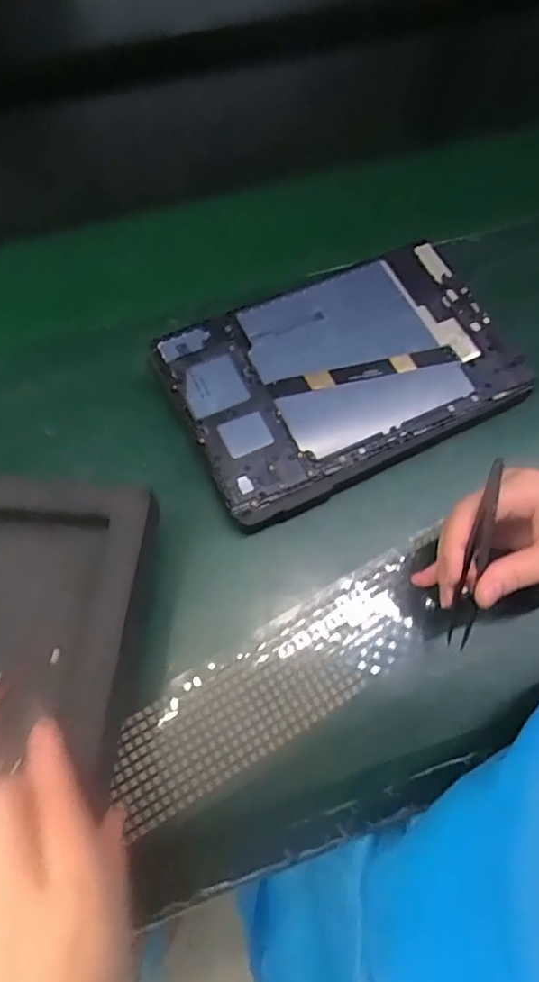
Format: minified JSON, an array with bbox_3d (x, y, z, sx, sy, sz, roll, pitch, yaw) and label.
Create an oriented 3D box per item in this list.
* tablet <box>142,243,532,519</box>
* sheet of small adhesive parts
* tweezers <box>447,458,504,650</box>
[{"bbox_3d":[0.052,-0.089,0.390,0.232,0.011,0.153,-24,70,-11],"label":"tablet"},{"bbox_3d":[0.015,0.107,0.332,0.233,0.010,0.063,-28,71,-12],"label":"sheet of small adhesive parts"},{"bbox_3d":[0.120,0.036,0.315,0.016,0.116,0.017,6,22,-1],"label":"tweezers"}]

